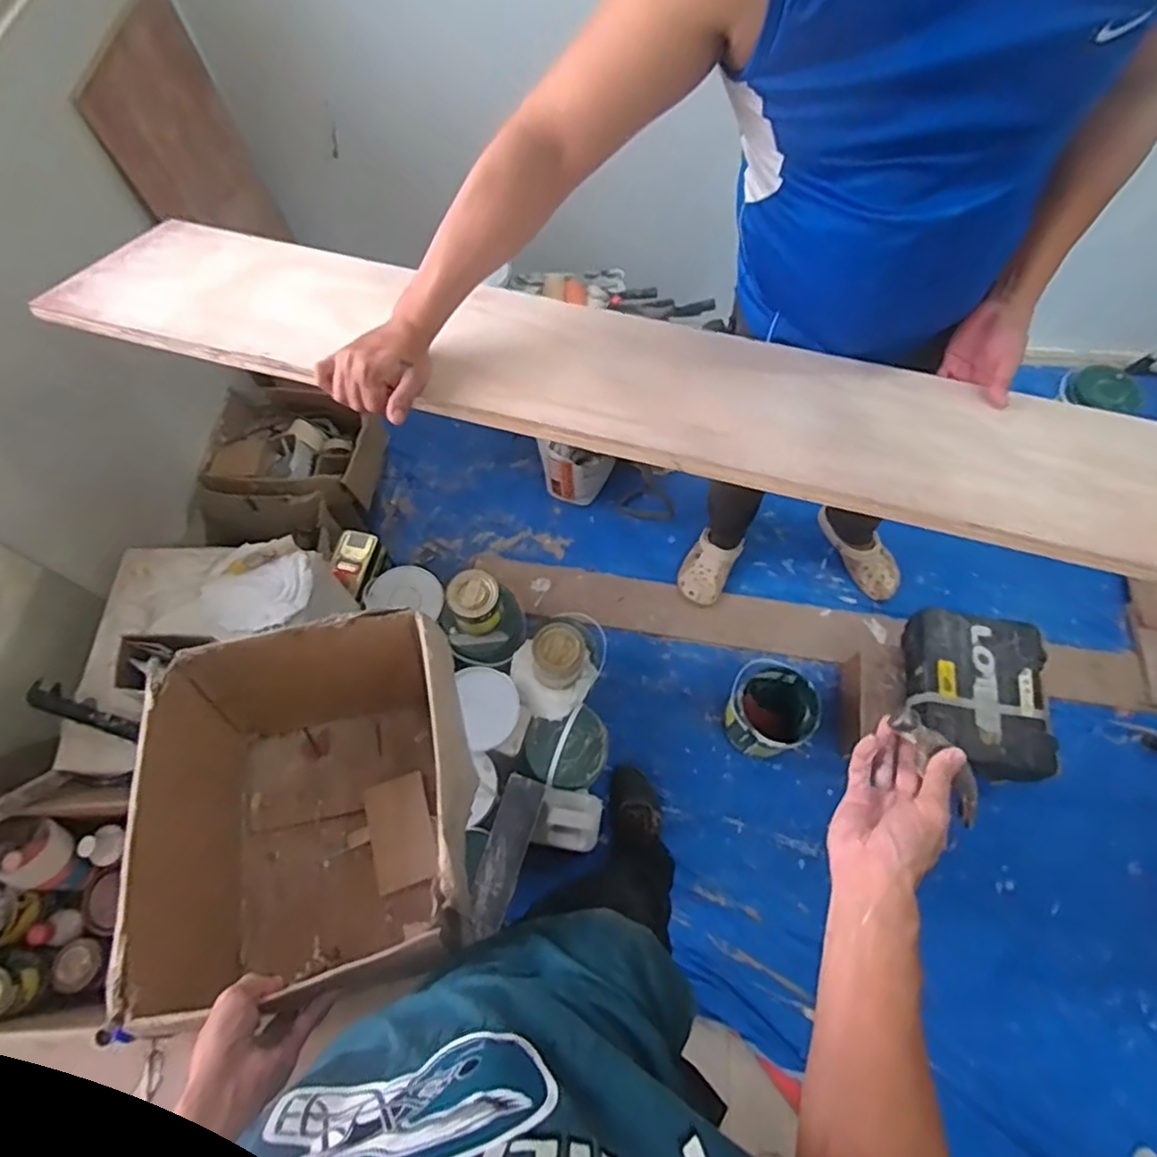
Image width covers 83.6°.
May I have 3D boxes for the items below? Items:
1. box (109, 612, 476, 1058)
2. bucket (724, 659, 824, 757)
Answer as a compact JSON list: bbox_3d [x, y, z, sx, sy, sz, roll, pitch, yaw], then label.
[{"bbox_3d":[-0.299,0.256,0.765,0.338,0.294,0.356,-9,67,-4],"label":"box"},{"bbox_3d":[0.433,0.295,1.470,0.185,0.164,0.195,0,66,0],"label":"bucket"}]

